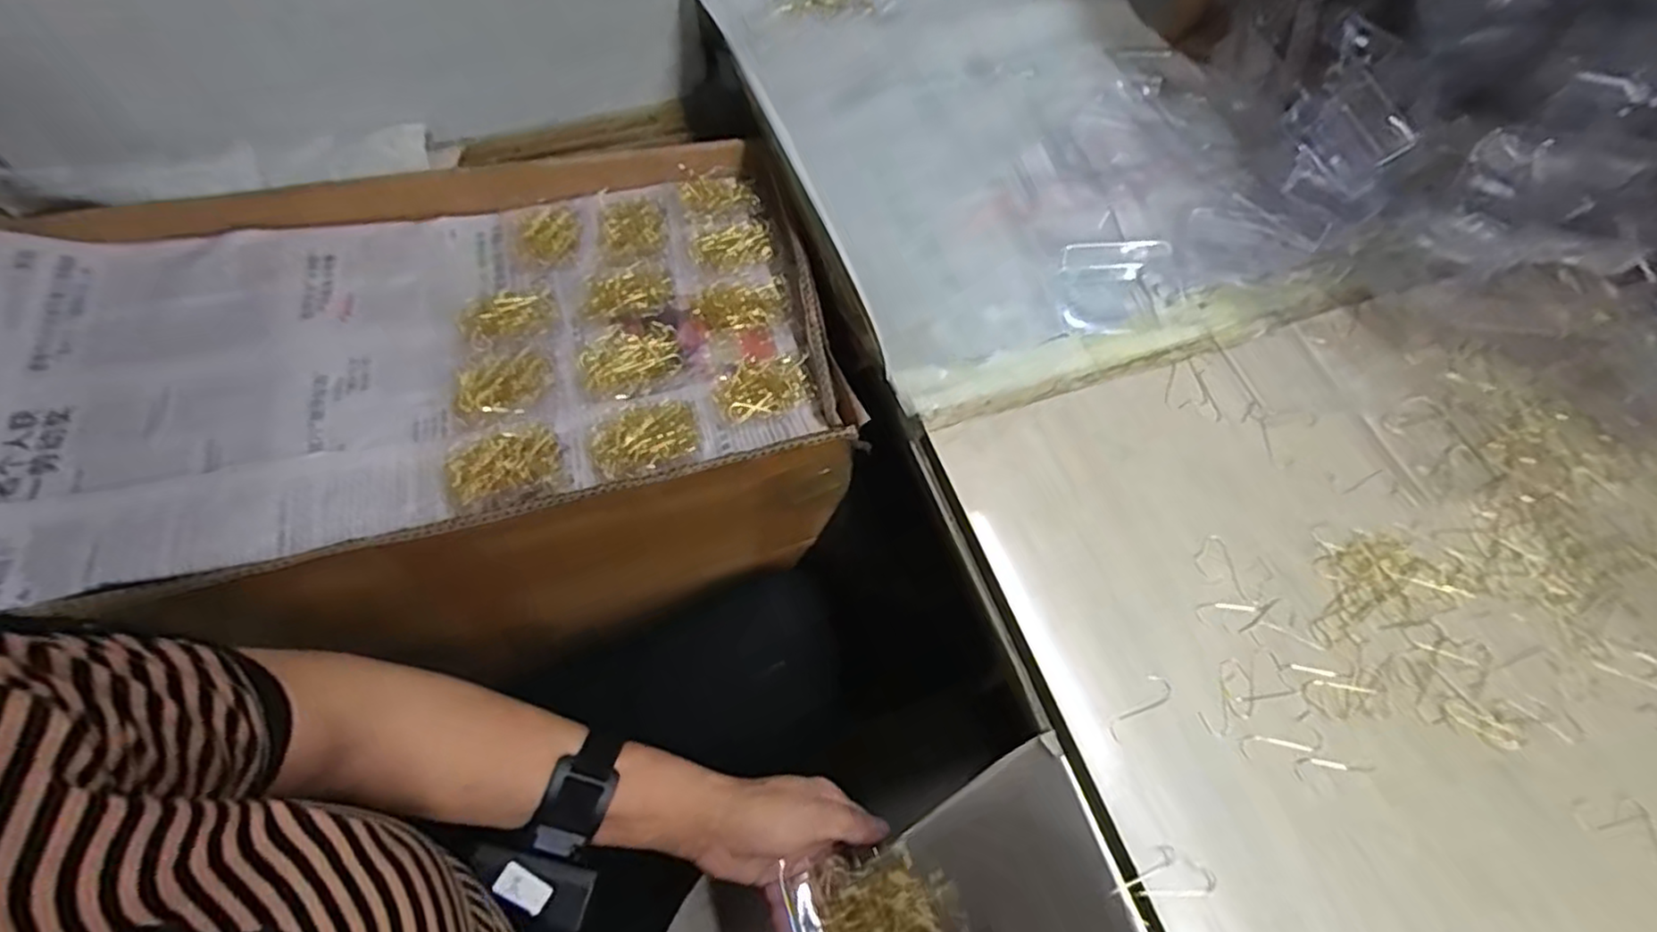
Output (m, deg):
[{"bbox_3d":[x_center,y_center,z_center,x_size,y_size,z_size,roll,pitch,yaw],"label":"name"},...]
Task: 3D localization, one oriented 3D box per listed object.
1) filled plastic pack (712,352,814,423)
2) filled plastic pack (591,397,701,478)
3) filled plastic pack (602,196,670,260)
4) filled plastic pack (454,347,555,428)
[{"bbox_3d":[-0.044,-0.054,0.478,0.065,0.010,0.044,-16,63,-10],"label":"filled plastic pack"},{"bbox_3d":[-0.118,-0.019,0.450,0.070,0.010,0.053,-26,65,-15],"label":"filled plastic pack"},{"bbox_3d":[-0.156,-0.193,0.560,0.050,0.009,0.069,-10,63,-5],"label":"filled plastic pack"},{"bbox_3d":[-0.220,-0.055,0.474,0.066,0.005,0.052,-24,65,-14],"label":"filled plastic pack"}]

